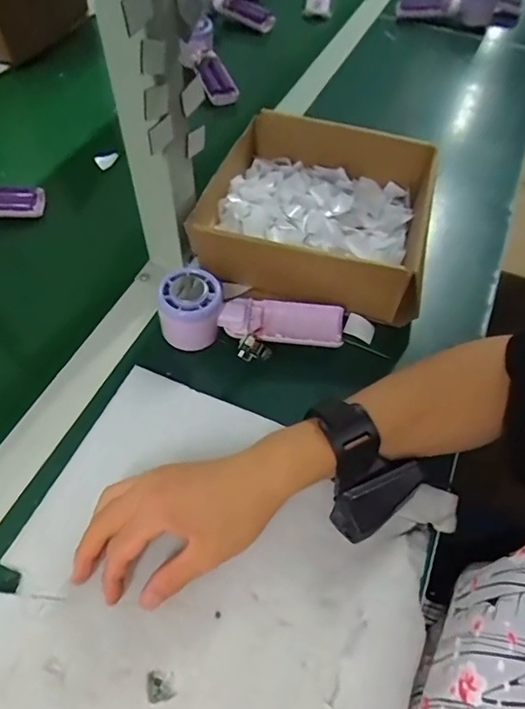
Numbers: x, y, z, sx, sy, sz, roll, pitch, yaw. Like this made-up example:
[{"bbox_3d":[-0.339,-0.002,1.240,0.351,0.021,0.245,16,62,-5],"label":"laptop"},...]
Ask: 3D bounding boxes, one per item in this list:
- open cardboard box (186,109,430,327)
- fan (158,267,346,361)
[{"bbox_3d":[0.059,-0.152,0.522,0.219,0.080,0.213,12,58,8],"label":"open cardboard box"},{"bbox_3d":[-0.006,-0.031,0.442,0.170,0.051,0.063,3,55,1],"label":"fan"}]

